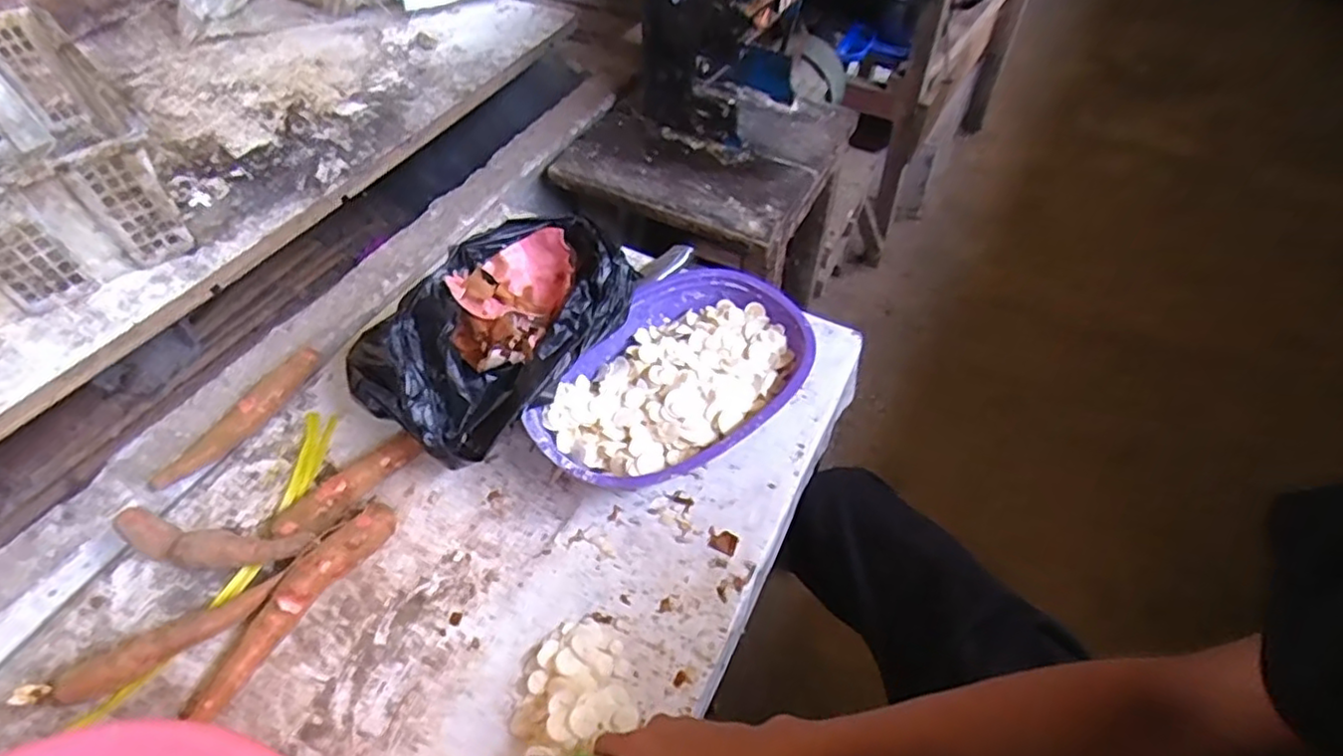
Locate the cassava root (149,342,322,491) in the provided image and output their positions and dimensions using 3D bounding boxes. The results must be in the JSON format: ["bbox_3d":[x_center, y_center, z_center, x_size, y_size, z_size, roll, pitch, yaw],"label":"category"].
[{"bbox_3d":[-0.454,0.039,0.711,0.037,0.030,0.198,21,53,17],"label":"cassava root"}]

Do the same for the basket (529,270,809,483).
[{"bbox_3d":[0.003,0.009,0.697,0.203,0.075,0.298,36,59,27],"label":"basket"}]

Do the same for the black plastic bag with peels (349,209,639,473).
[{"bbox_3d":[-0.186,-0.049,0.707,0.209,0.126,0.271,32,57,24],"label":"black plastic bag with peels"}]

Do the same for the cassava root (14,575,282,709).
[{"bbox_3d":[-0.430,0.225,0.564,0.198,0.031,0.029,-23,53,-17],"label":"cassava root"}]

